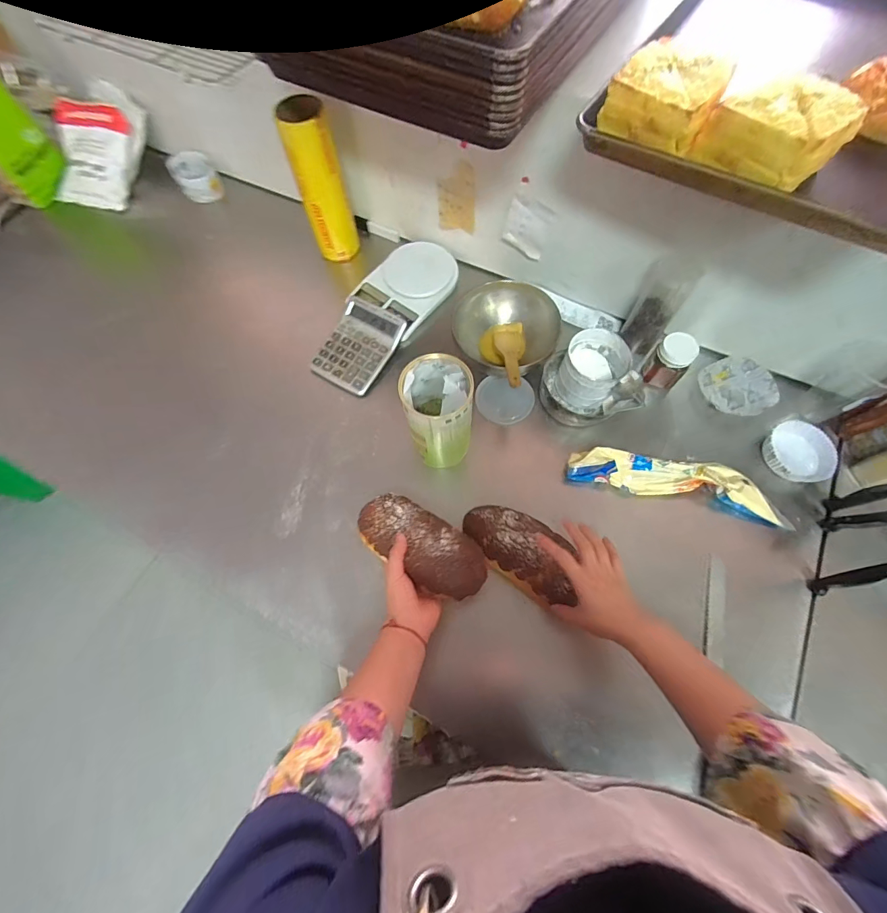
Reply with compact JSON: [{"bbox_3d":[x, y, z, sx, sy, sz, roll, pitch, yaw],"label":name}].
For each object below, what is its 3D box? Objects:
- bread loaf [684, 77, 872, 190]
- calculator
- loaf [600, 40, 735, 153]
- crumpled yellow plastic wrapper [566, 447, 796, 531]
[{"bbox_3d":[0.372,-0.365,0.458,0.136,0.069,0.098,40,74,16],"label":"bread loaf"},{"bbox_3d":[-0.176,-0.232,0.854,0.132,0.024,0.190,31,85,-3],"label":"calculator"},{"bbox_3d":[0.263,-0.432,0.485,0.122,0.059,0.109,29,71,13],"label":"loaf"},{"bbox_3d":[0.407,0.040,0.709,0.355,0.035,0.081,14,69,8],"label":"crumpled yellow plastic wrapper"}]

